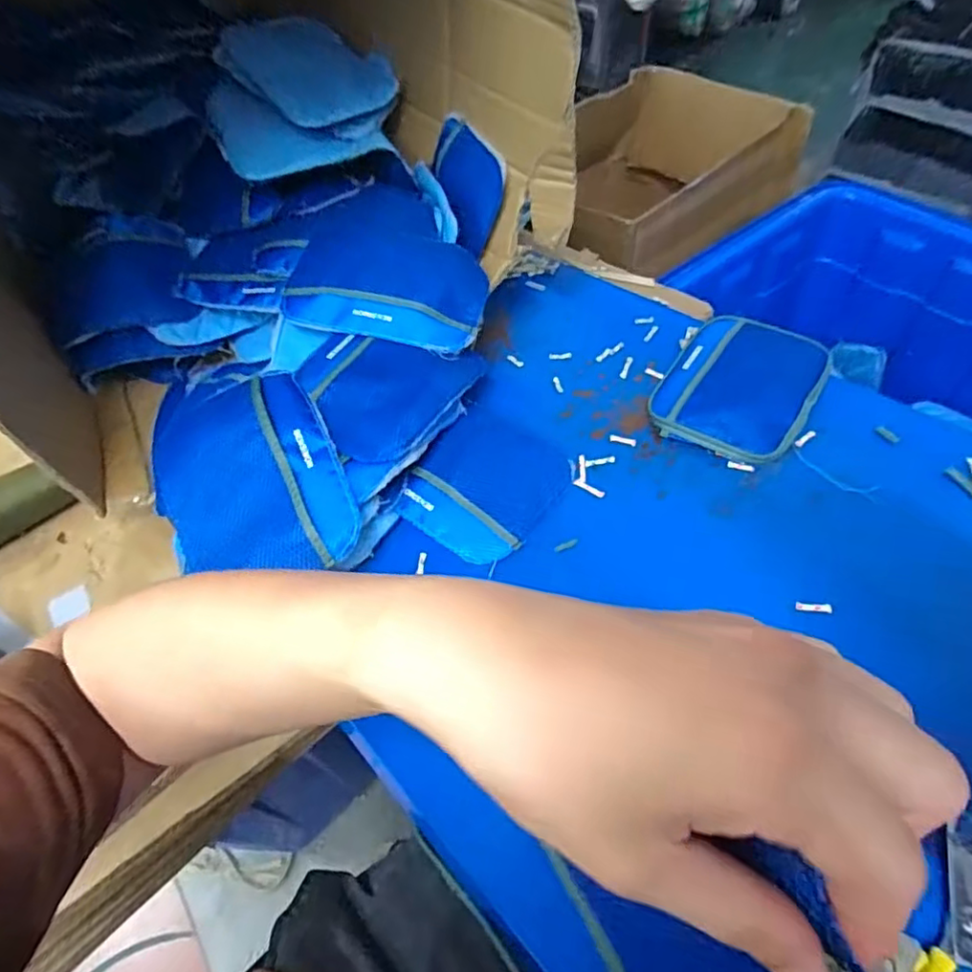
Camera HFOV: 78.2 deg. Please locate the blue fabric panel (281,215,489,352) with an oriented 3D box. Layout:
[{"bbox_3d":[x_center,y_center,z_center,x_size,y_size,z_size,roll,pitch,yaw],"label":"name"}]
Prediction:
[{"bbox_3d":[-0.102,-0.216,0.632,0.207,0.036,0.167,11,54,12],"label":"blue fabric panel"}]

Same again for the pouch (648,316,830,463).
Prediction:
[{"bbox_3d":[0.257,-0.104,0.607,0.139,0.018,0.192,28,59,23],"label":"pouch"}]

